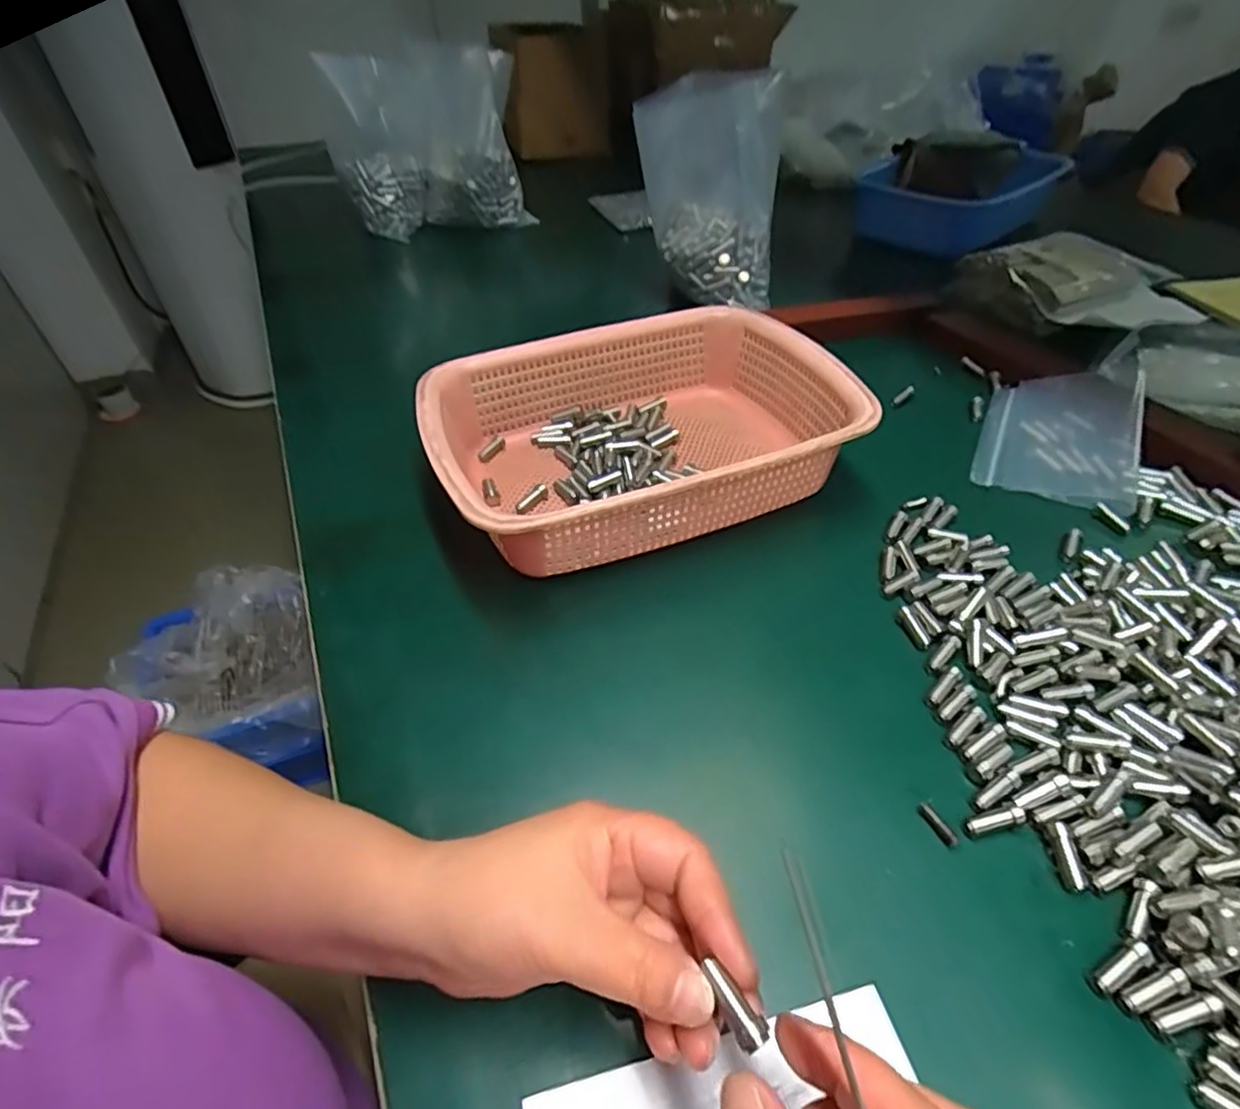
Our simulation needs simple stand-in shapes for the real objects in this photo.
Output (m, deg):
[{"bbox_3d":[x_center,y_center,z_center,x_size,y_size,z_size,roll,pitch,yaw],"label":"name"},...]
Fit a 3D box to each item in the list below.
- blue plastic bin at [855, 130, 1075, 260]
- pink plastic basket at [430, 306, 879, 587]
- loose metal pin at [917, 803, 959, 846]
[{"bbox_3d":[0.489,-0.525,0.952,0.253,0.101,0.205,16,46,19],"label":"blue plastic bin"},{"bbox_3d":[0.012,-0.087,0.481,0.286,0.082,0.206,-17,45,-15],"label":"pink plastic basket"},{"bbox_3d":[0.150,0.127,0.305,0.006,0.004,0.021,-23,47,-21],"label":"loose metal pin"}]

